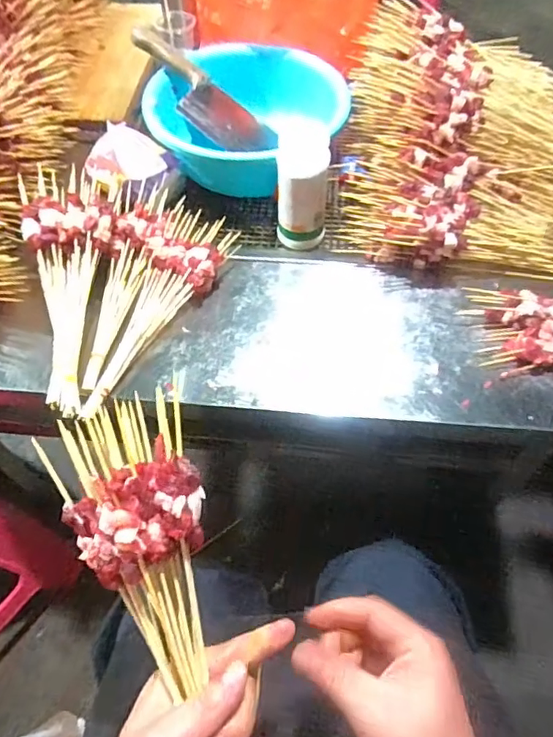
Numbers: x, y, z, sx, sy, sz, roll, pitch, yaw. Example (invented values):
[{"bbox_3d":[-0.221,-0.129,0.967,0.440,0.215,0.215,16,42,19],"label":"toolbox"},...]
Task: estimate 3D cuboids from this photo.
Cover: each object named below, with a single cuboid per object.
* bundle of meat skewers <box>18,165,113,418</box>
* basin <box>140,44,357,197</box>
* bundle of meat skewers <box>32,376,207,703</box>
[{"bbox_3d":[-0.243,-0.088,0.607,0.092,0.032,0.276,-2,82,0],"label":"bundle of meat skewers"},{"bbox_3d":[-0.043,-0.422,0.856,0.295,0.095,0.295,0,57,1],"label":"basin"},{"bbox_3d":[-0.071,0.162,0.320,0.082,0.040,0.295,-11,100,-6],"label":"bundle of meat skewers"}]

